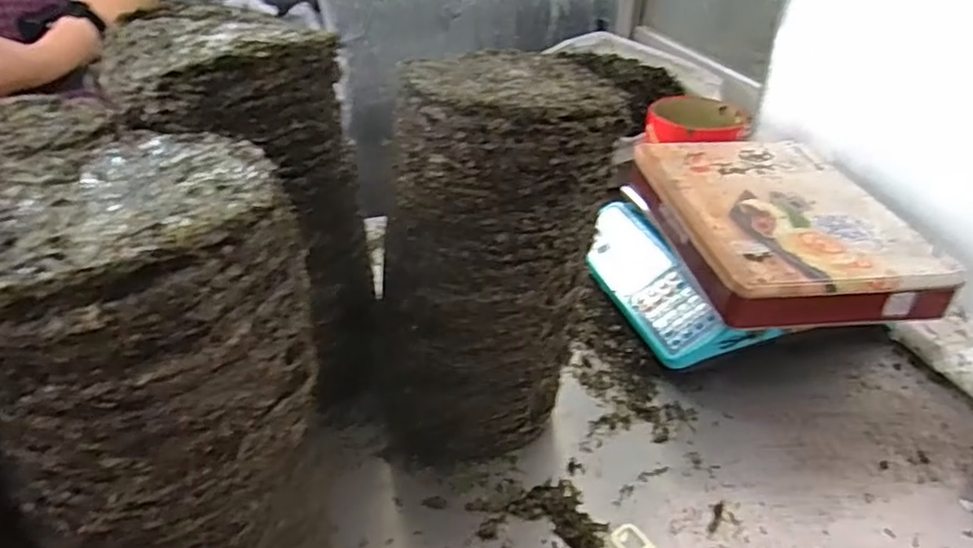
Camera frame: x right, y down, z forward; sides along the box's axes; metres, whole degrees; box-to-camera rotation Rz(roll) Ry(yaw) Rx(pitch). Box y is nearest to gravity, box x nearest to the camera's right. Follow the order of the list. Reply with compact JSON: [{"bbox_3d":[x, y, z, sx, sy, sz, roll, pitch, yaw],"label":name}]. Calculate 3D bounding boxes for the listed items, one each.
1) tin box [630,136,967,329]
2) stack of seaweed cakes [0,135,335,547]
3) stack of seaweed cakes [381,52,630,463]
[{"bbox_3d":[0.380,-0.074,0.880,0.281,0.065,0.385,-3,33,-7],"label":"tin box"},{"bbox_3d":[-0.228,0.106,0.475,0.197,0.362,0.199,-14,36,-23],"label":"stack of seaweed cakes"},{"bbox_3d":[0.011,-0.022,0.651,0.191,0.350,0.193,5,33,5],"label":"stack of seaweed cakes"}]

